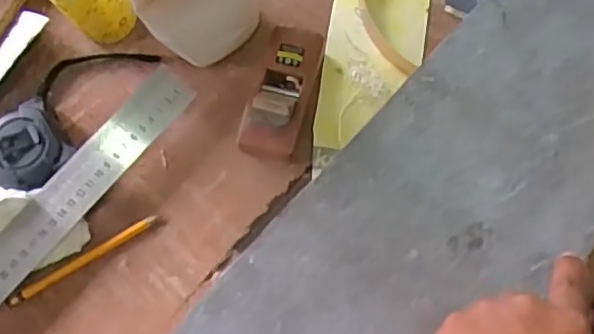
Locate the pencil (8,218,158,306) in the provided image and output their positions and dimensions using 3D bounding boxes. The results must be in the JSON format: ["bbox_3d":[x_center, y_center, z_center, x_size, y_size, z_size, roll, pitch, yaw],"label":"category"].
[{"bbox_3d":[-0.166,0.073,0.494,0.123,0.010,0.011,-31,72,-8],"label":"pencil"}]

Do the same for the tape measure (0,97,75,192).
[{"bbox_3d":[-0.211,-0.011,0.499,0.062,0.035,0.070,-38,75,-9],"label":"tape measure"}]

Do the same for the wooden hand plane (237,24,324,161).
[{"bbox_3d":[-0.011,-0.062,0.505,0.043,0.039,0.108,14,72,8],"label":"wooden hand plane"}]

